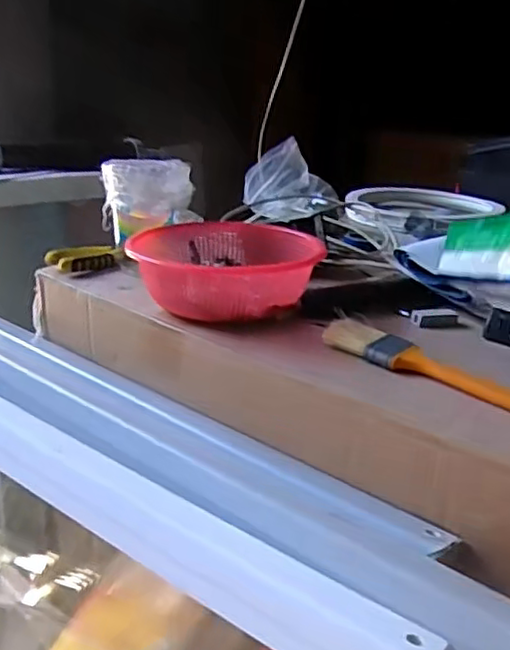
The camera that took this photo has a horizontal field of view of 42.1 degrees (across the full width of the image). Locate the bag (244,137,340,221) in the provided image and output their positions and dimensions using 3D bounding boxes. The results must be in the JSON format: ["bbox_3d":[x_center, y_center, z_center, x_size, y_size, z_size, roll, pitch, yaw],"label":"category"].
[{"bbox_3d":[0.051,-0.205,0.948,0.131,0.097,0.057,4,20,-2],"label":"bag"}]

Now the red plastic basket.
[{"bbox_3d":[-0.023,-0.060,0.642,0.172,0.052,0.196,8,20,9],"label":"red plastic basket"}]

